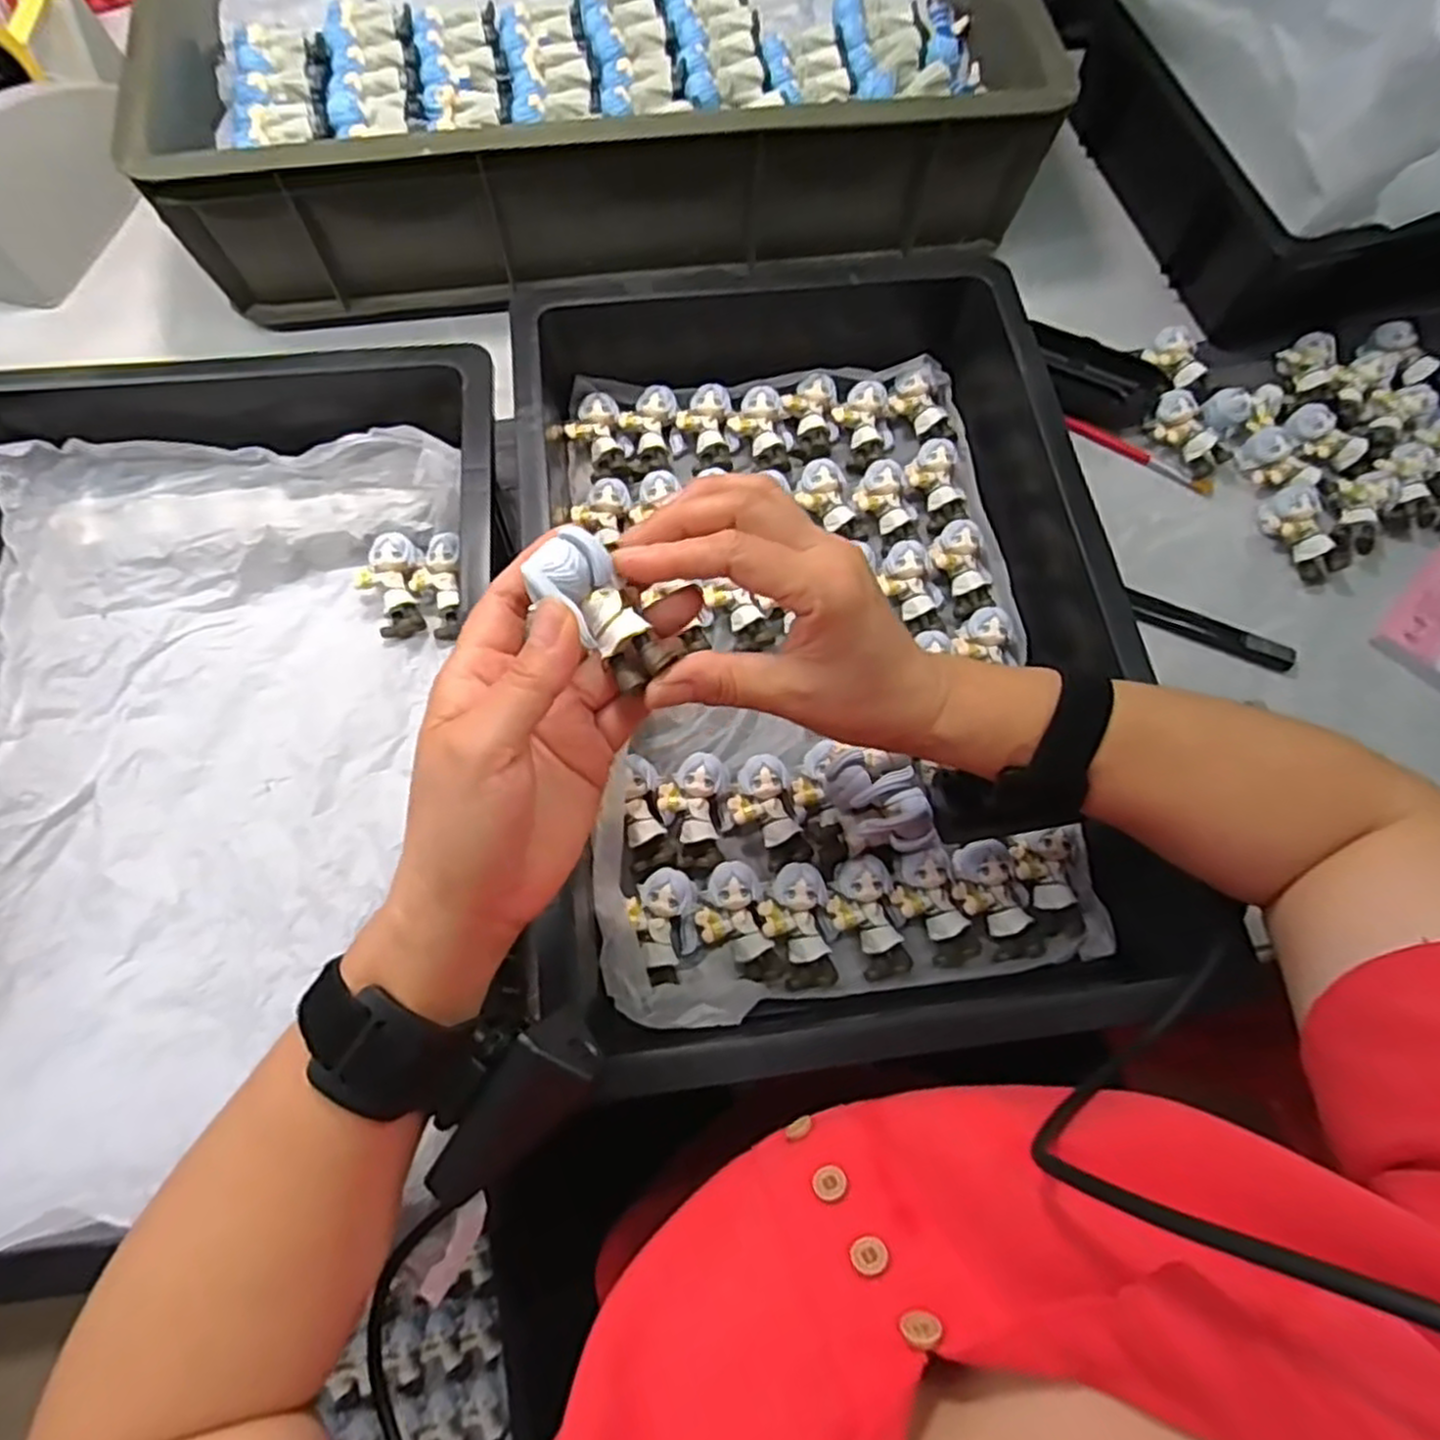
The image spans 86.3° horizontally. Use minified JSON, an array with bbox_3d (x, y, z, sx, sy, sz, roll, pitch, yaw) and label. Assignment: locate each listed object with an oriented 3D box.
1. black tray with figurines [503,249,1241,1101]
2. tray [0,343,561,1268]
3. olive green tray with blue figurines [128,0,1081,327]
[{"bbox_3d":[0.055,-0.075,0.442,0.311,0.098,0.477,-8,71,-5],"label":"black tray with figurines"},{"bbox_3d":[-0.272,0.007,0.402,0.295,0.096,0.459,-2,72,0],"label":"tray"},{"bbox_3d":[-0.089,-0.524,0.580,0.582,0.112,0.385,-7,72,-2],"label":"olive green tray with blue figurines"}]

